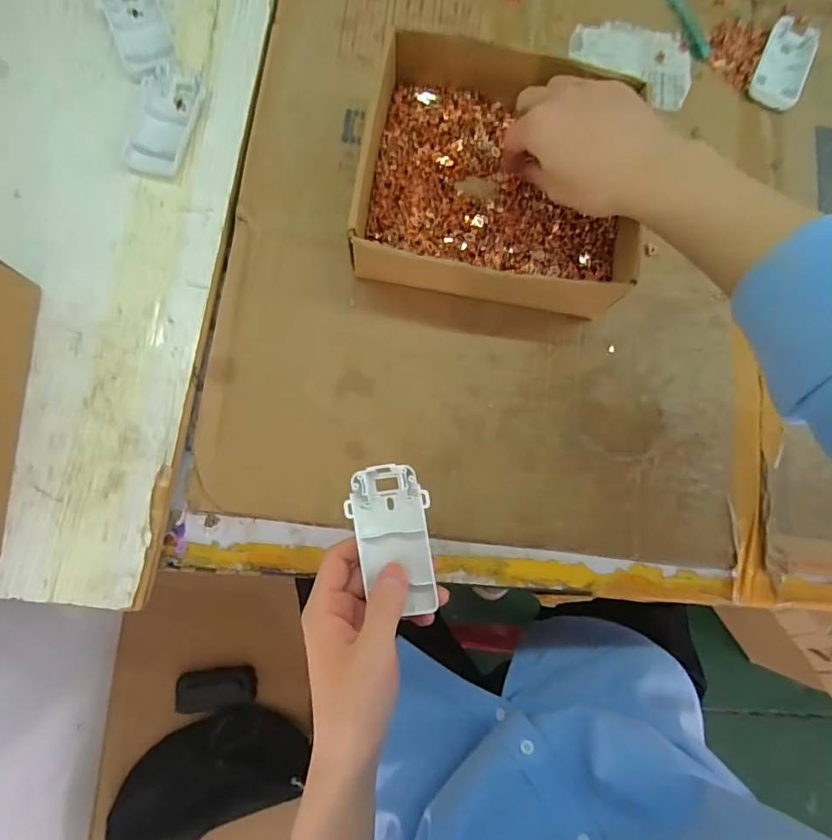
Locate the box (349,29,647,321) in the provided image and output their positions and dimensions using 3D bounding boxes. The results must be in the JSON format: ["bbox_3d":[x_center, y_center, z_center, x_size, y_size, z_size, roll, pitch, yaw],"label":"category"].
[{"bbox_3d":[0.065,-0.194,0.400,0.210,0.061,0.191,12,80,-2],"label":"box"}]

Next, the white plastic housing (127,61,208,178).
[{"bbox_3d":[-0.209,-0.249,0.419,0.044,0.008,0.097,12,80,-2],"label":"white plastic housing"}]

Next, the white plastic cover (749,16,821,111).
[{"bbox_3d":[0.347,-0.335,0.475,0.044,0.014,0.092,25,80,0],"label":"white plastic cover"}]

